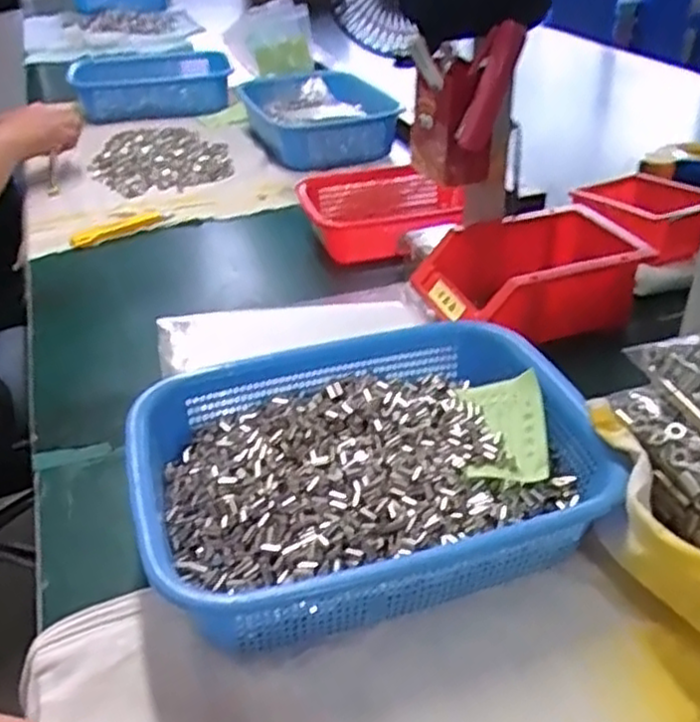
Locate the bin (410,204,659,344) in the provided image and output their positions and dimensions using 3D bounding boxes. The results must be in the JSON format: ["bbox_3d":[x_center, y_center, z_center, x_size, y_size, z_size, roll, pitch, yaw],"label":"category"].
[{"bbox_3d":[0.167,-0.078,0.678,0.188,0.075,0.127,-13,37,-15],"label":"bin"}]

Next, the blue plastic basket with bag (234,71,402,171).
[{"bbox_3d":[-0.049,-0.377,1.124,0.188,0.064,0.263,-12,37,-13],"label":"blue plastic basket with bag"}]

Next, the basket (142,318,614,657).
[{"bbox_3d":[0.011,0.071,0.478,0.286,0.072,0.211,-13,37,-15],"label":"basket"}]

